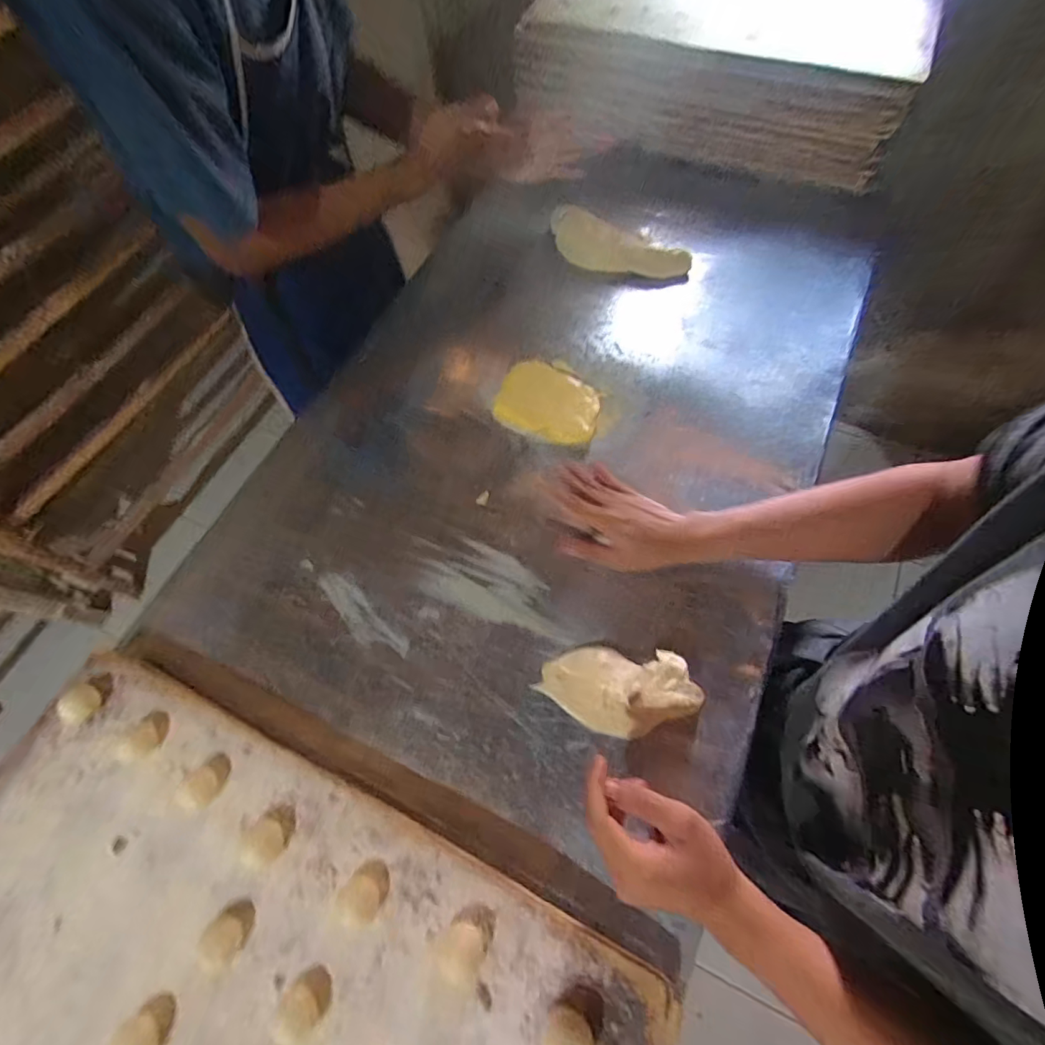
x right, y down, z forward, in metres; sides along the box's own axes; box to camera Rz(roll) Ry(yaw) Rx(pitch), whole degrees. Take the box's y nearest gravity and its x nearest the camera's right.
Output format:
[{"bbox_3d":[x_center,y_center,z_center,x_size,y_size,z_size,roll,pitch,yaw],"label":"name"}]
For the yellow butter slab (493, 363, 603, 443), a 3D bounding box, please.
[{"bbox_3d":[0.036,-0.160,0.629,0.131,0.015,0.105,19,67,10],"label":"yellow butter slab"}]

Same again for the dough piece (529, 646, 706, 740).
[{"bbox_3d":[0.095,0.164,0.469,0.153,0.033,0.079,8,66,5],"label":"dough piece"}]

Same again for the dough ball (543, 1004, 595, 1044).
[{"bbox_3d":[0.034,0.378,0.346,0.036,0.022,0.034,-1,66,1],"label":"dough ball"}]

